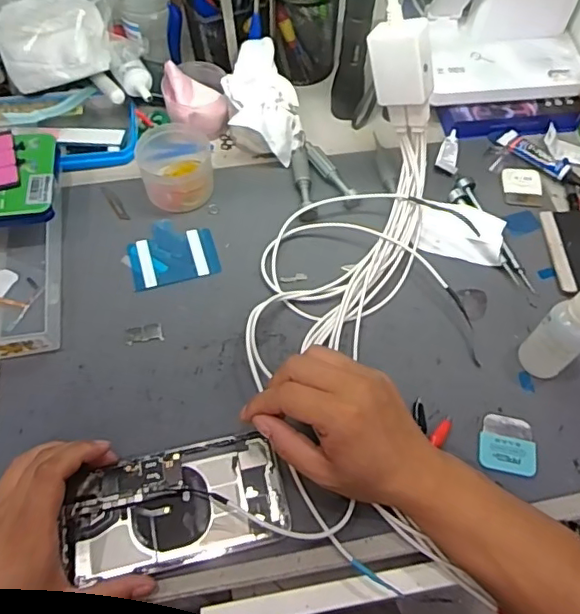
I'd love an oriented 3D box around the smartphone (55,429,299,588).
[{"bbox_3d":[-0.078,0.134,0.385,0.144,0.008,0.073,-13,60,-9],"label":"smartphone"}]

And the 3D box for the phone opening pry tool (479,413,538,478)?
[{"bbox_3d":[0.160,0.100,0.412,0.040,0.004,0.044,12,60,5],"label":"phone opening pry tool"}]

